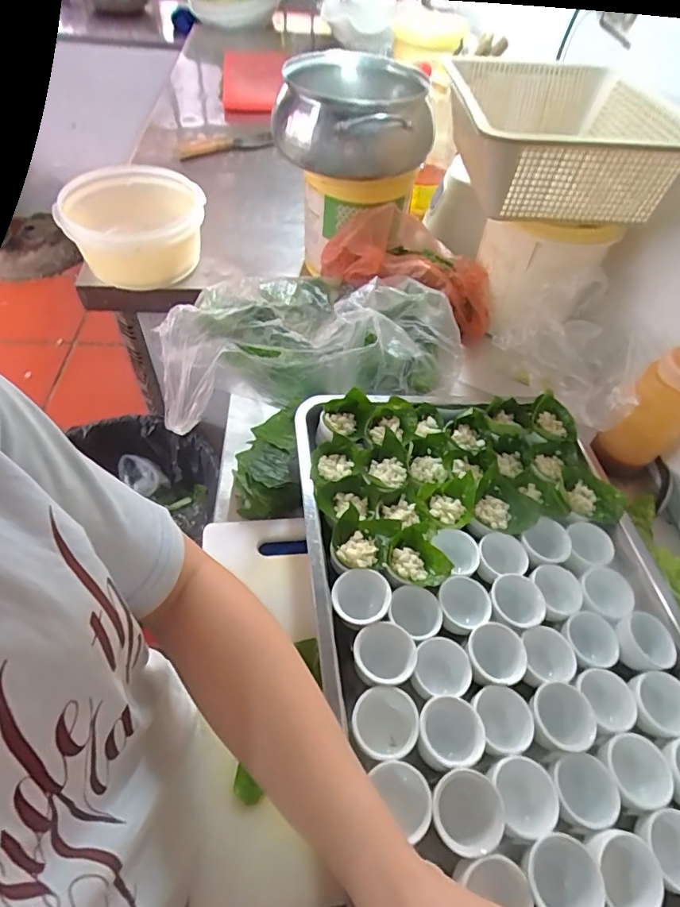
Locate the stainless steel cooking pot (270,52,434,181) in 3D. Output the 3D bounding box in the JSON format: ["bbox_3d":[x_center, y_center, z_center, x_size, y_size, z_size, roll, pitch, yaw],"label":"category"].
[{"bbox_3d":[0.021,-0.483,0.711,0.209,0.093,0.211,2,53,-3],"label":"stainless steel cooking pot"}]

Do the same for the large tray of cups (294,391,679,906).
[{"bbox_3d":[0.151,0.136,0.466,0.343,0.056,0.479,-4,54,-8],"label":"large tray of cups"}]

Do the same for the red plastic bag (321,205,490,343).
[{"bbox_3d":[0.104,-0.283,0.746,0.256,0.124,0.132,13,53,5],"label":"red plastic bag"}]

